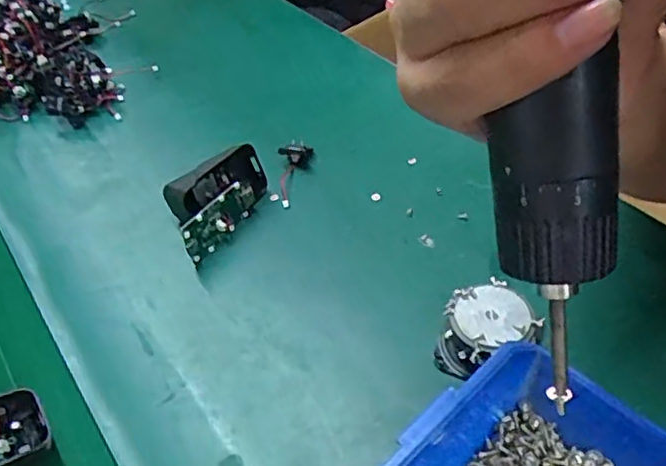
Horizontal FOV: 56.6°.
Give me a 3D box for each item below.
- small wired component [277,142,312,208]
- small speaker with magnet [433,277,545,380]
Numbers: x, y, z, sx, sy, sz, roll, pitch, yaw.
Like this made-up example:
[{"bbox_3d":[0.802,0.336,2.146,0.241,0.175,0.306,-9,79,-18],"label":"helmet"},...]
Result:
[{"bbox_3d":[-0.033,-0.045,0.452,0.020,0.013,0.060,9,48,15],"label":"small wired component"},{"bbox_3d":[0.082,0.055,0.339,0.052,0.034,0.041,-16,46,-9],"label":"small speaker with magnet"}]

